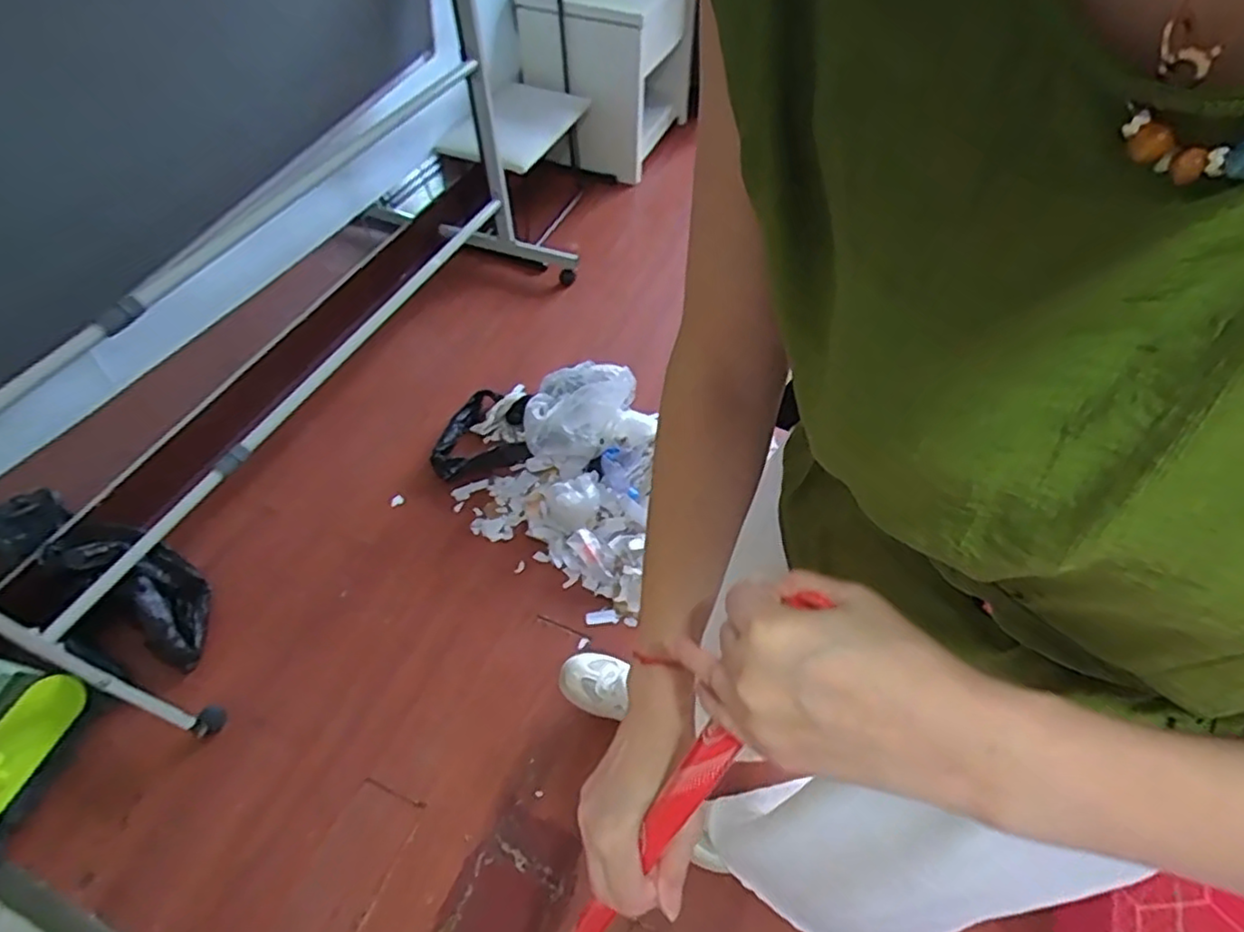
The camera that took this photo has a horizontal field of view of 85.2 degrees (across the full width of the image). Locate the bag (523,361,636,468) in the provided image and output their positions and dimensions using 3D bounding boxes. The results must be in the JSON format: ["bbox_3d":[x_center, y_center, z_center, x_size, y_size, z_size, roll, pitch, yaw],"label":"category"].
[{"bbox_3d":[-0.093,-0.129,1.558,0.191,0.159,0.239,19,54,14],"label":"bag"}]

